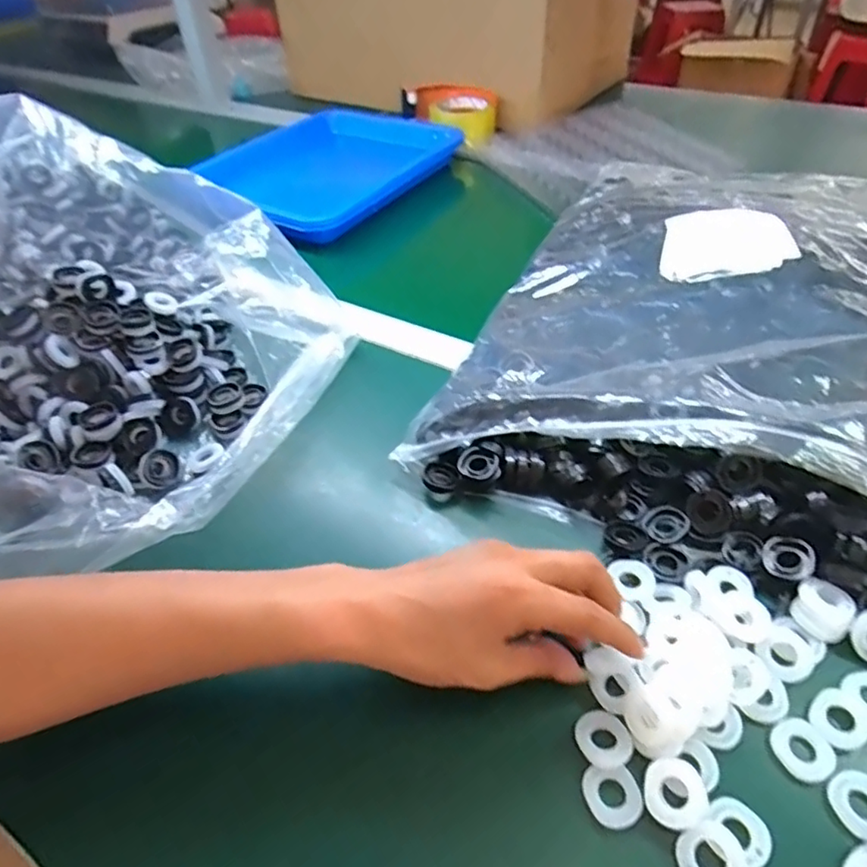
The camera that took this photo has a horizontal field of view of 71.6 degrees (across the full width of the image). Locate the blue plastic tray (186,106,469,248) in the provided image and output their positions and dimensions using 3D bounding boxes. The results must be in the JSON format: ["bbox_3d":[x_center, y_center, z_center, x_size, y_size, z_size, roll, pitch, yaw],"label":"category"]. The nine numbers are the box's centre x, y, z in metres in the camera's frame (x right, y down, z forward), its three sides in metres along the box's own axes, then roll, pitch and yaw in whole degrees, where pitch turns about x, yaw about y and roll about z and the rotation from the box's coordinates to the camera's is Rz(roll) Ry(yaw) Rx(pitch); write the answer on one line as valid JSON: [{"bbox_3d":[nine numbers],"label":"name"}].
[{"bbox_3d":[-0.136,-0.369,0.827,0.261,0.047,0.351,29,52,29],"label":"blue plastic tray"}]

